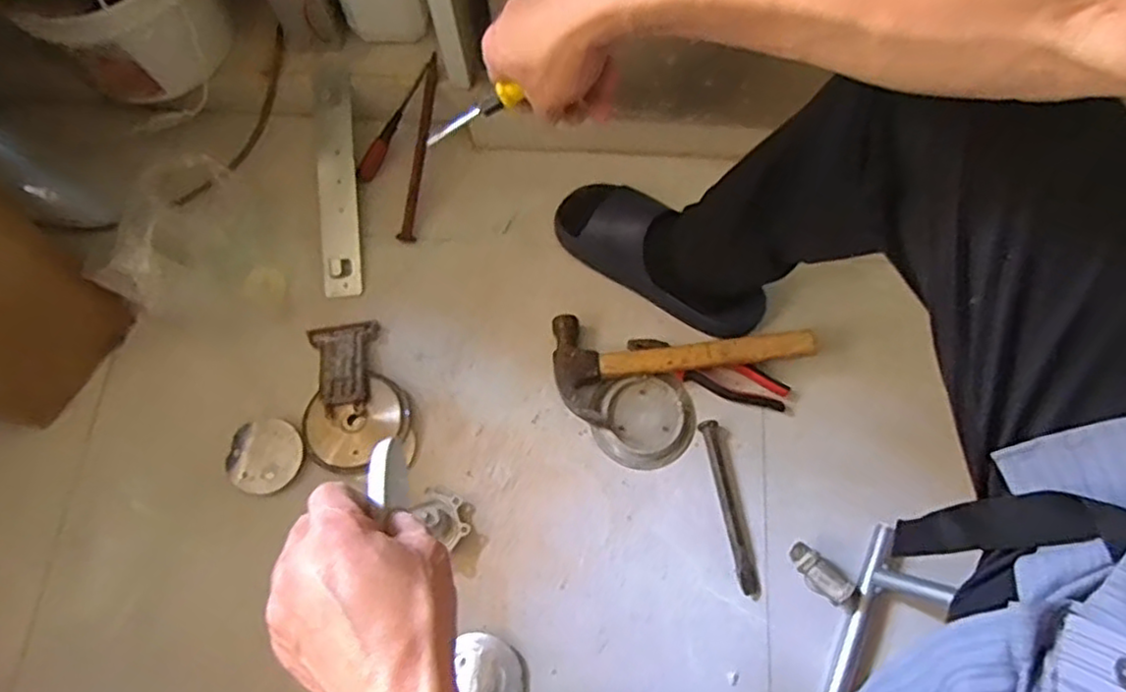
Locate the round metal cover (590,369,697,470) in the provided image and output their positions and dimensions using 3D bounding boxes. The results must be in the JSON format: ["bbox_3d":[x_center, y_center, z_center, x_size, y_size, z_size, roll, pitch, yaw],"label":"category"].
[{"bbox_3d":[0.096,0.087,0.803,0.116,0.020,0.105,-10,72,-2],"label":"round metal cover"}]

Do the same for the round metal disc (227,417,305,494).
[{"bbox_3d":[-0.339,0.125,0.788,0.084,0.008,0.083,0,72,1],"label":"round metal disc"}]

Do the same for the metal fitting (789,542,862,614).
[{"bbox_3d":[0.275,0.245,0.731,0.083,0.035,0.035,33,75,11],"label":"metal fitting"}]

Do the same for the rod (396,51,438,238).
[{"bbox_3d":[-0.182,-0.251,0.887,0.020,0.022,0.237,9,91,5],"label":"rod"}]

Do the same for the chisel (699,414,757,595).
[{"bbox_3d":[0.184,0.175,0.765,0.021,0.014,0.188,-11,72,-2],"label":"chisel"}]

